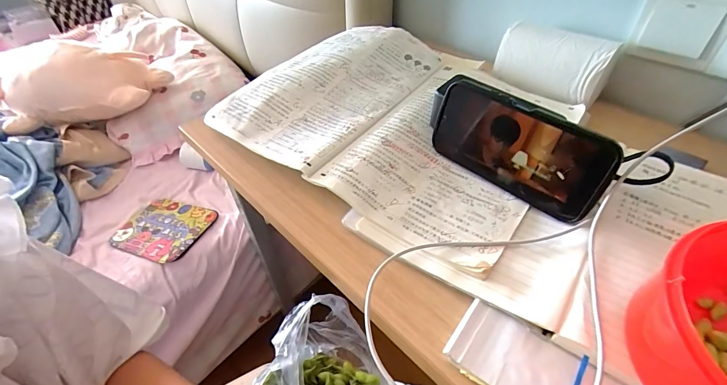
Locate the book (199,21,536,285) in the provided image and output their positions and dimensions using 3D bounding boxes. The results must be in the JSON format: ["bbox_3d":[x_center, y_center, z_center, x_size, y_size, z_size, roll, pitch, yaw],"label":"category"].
[{"bbox_3d":[0.034,-0.100,0.436,0.377,0.020,0.280,32,59,24],"label":"book"}]

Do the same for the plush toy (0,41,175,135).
[{"bbox_3d":[-0.676,-0.254,0.830,0.390,0.154,0.120,-3,45,0],"label":"plush toy"}]

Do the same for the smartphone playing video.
[{"bbox_3d":[0.139,-0.044,0.338,0.007,0.086,0.170,-21,47,-40],"label":"smartphone playing video"}]

